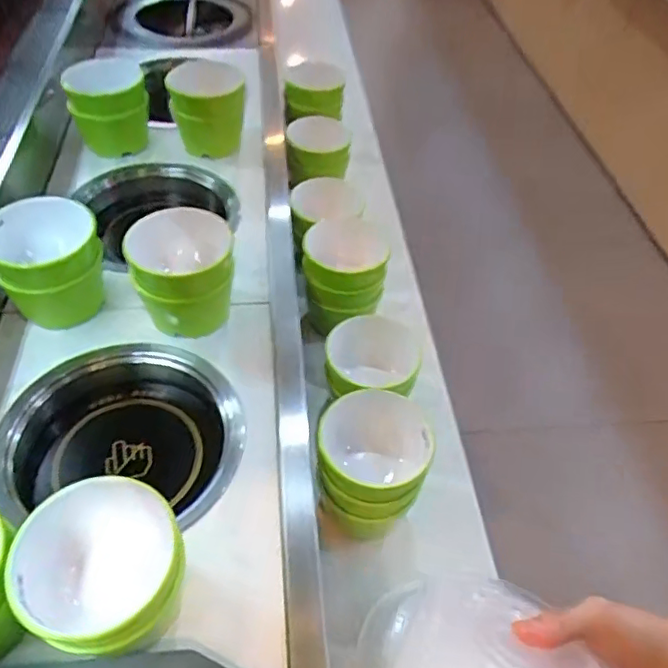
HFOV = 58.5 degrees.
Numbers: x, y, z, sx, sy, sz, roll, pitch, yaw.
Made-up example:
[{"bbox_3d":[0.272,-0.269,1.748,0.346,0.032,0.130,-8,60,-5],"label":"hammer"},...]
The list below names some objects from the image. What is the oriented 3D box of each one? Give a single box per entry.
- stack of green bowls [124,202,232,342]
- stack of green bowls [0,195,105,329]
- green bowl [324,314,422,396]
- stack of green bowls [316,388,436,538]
[{"bbox_3d":[-0.163,-0.067,0.655,0.106,0.097,0.101,-4,50,-9],"label":"stack of green bowls"},{"bbox_3d":[-0.312,-0.080,0.656,0.112,0.105,0.107,-21,54,-21],"label":"stack of green bowls"},{"bbox_3d":[0.049,0.035,0.707,0.120,0.068,0.099,-2,50,-7],"label":"green bowl"},{"bbox_3d":[0.037,0.140,0.621,0.113,0.128,0.115,10,49,3],"label":"stack of green bowls"}]

